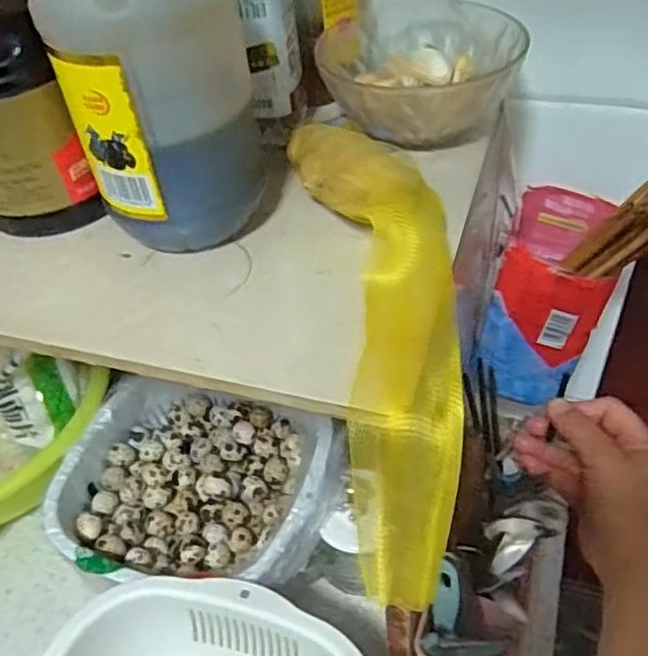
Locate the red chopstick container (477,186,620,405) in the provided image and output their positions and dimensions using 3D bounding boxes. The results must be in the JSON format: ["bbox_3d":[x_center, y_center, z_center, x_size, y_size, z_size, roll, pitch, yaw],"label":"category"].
[{"bbox_3d":[0.171,-0.026,0.518,0.074,0.130,0.107,14,48,19],"label":"red chopstick container"}]

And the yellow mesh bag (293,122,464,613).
[{"bbox_3d":[0.027,-0.005,0.303,0.062,0.037,0.234,-5,62,1],"label":"yellow mesh bag"}]

